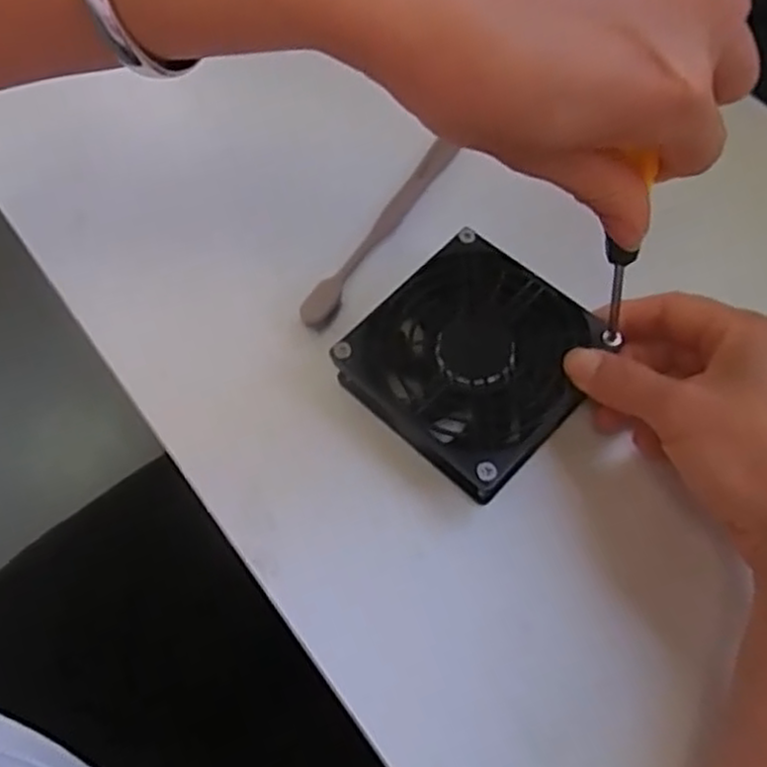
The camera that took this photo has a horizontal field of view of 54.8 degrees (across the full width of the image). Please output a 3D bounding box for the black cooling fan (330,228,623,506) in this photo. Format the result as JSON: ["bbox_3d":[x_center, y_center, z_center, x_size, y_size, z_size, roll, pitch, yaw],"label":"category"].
[{"bbox_3d":[0.039,-0.008,0.333,0.094,0.030,0.092,-42,67,-17],"label":"black cooling fan"}]

